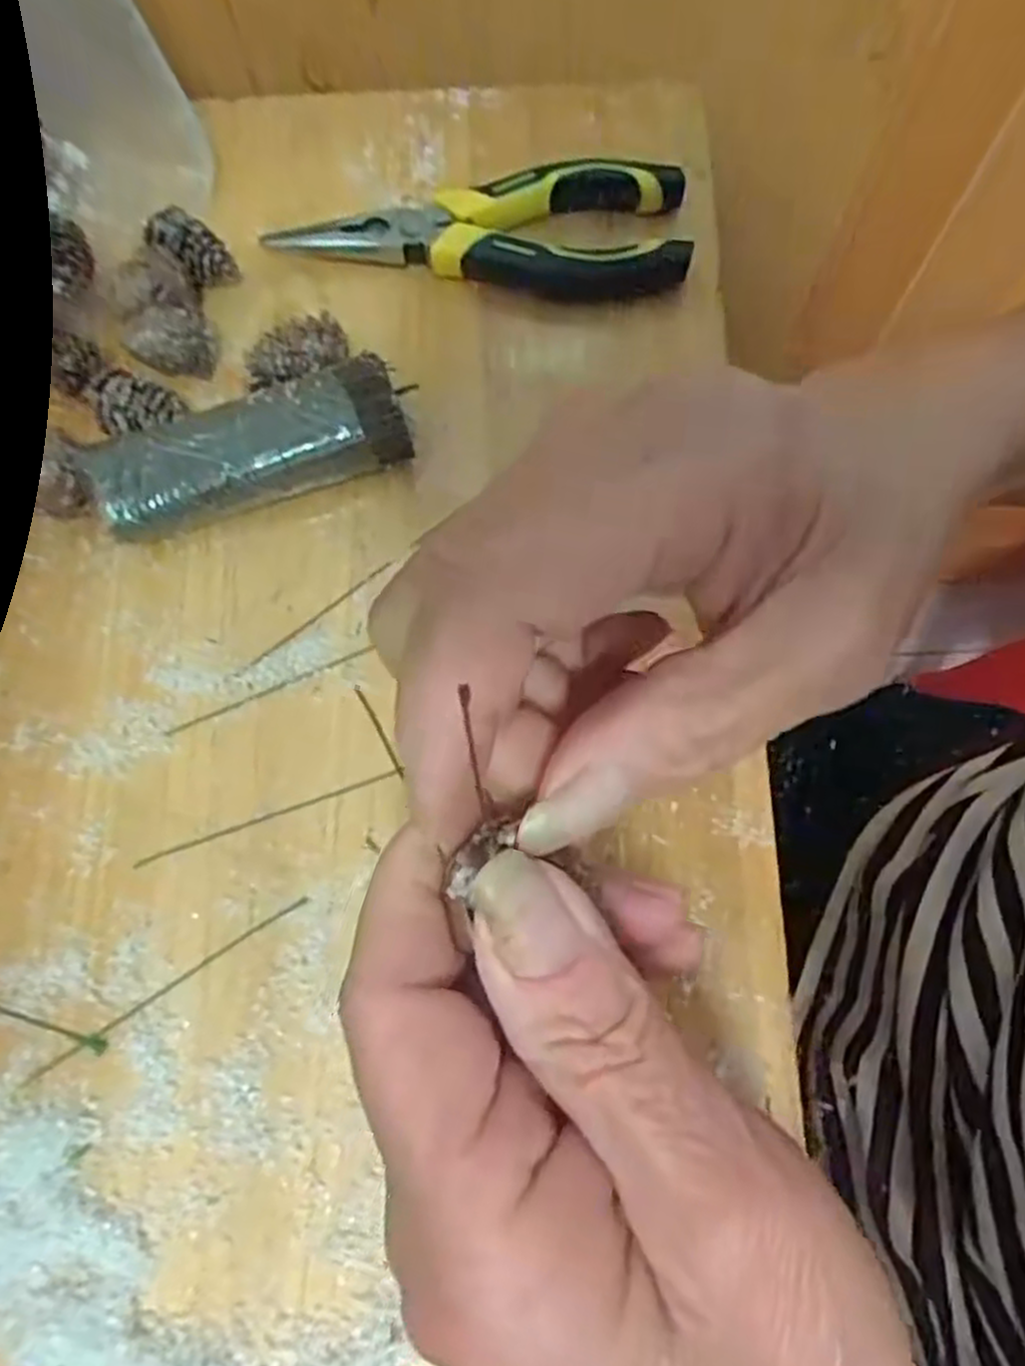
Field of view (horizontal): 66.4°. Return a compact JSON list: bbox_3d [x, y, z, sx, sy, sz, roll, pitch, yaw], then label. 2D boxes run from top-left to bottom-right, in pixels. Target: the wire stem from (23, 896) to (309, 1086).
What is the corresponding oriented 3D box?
[{"bbox_3d":[-0.103,0.091,0.234,0.094,0.004,0.004,-33,75,-8],"label":"wire stem"}]

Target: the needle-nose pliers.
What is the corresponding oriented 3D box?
[{"bbox_3d":[-0.011,-0.174,0.303,0.152,0.019,0.049,1,73,2],"label":"needle-nose pliers"}]

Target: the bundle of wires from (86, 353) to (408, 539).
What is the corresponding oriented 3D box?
[{"bbox_3d":[-0.089,-0.077,0.272,0.104,0.029,0.033,-22,74,-5],"label":"bundle of wires"}]

